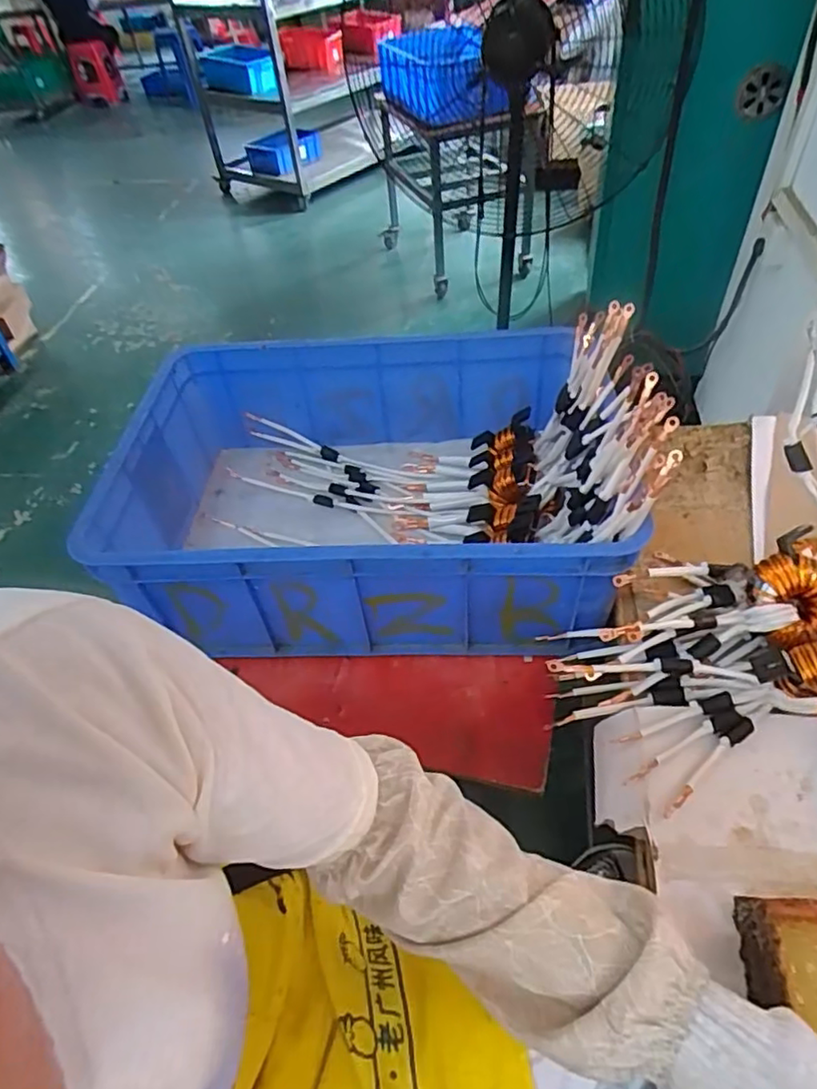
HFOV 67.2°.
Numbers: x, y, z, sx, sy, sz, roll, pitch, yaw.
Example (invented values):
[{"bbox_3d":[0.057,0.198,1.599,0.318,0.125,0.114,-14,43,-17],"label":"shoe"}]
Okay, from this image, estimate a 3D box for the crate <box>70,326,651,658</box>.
[{"bbox_3d":[-0.071,-0.080,0.796,0.597,0.172,0.396,-2,48,5],"label":"crate"}]

